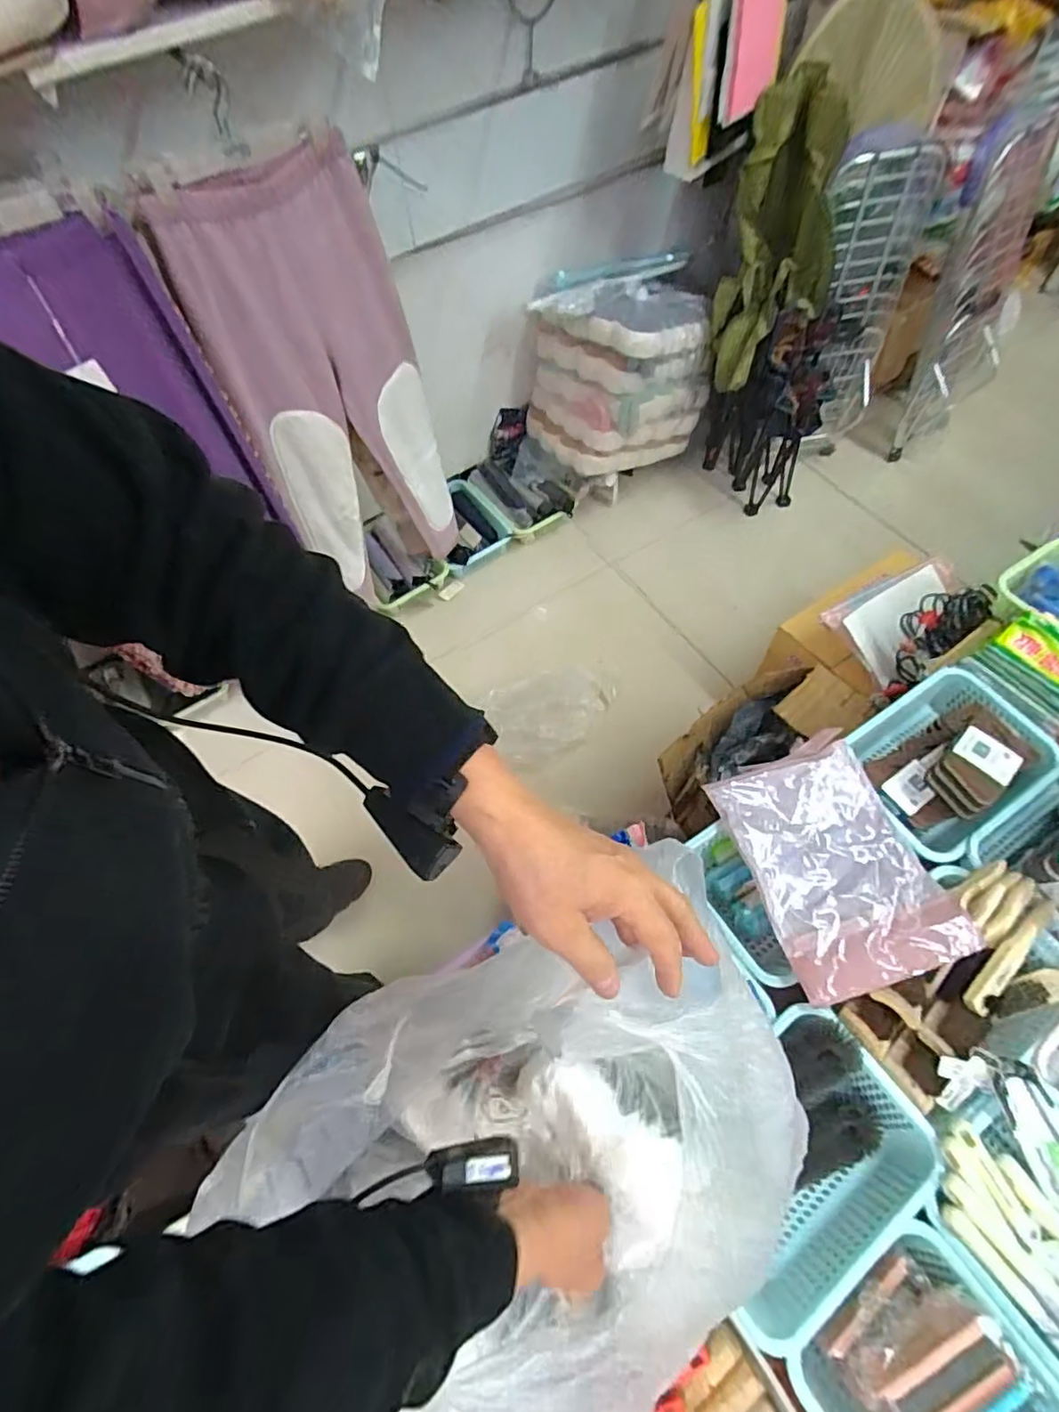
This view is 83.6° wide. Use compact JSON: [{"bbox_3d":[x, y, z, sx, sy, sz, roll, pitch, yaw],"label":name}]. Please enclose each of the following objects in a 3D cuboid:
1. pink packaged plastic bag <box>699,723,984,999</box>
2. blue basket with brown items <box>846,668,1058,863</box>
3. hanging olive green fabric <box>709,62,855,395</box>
[{"bbox_3d":[0.440,0.218,0.865,0.248,0.037,0.342,-17,62,-6],"label":"pink packaged plastic bag"},{"bbox_3d":[0.673,0.075,0.939,0.318,0.144,0.226,-32,65,-13],"label":"blue basket with brown items"},{"bbox_3d":[0.634,-1.147,1.478,0.280,0.550,0.269,15,63,11],"label":"hanging olive green fabric"}]

